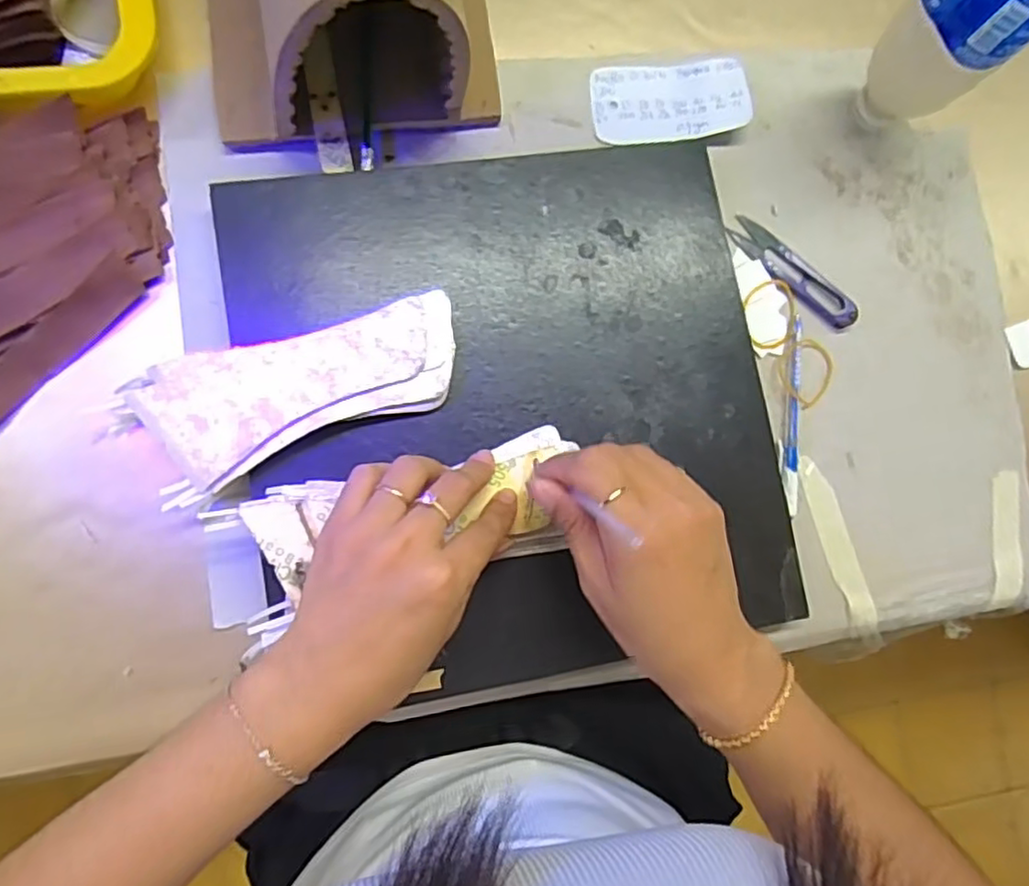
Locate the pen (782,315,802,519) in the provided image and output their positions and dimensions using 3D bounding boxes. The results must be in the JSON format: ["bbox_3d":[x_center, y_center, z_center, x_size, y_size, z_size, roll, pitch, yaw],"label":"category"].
[{"bbox_3d":[0.181,-0.019,0.428,0.010,0.008,0.129,8,85,-8],"label":"pen"}]

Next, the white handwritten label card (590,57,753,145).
[{"bbox_3d":[0.102,-0.225,0.432,0.101,0.007,0.051,-8,88,0],"label":"white handwritten label card"}]

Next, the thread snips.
[{"bbox_3d":[0.186,-0.113,0.434,0.102,0.007,0.025,42,81,-3],"label":"thread snips"}]

